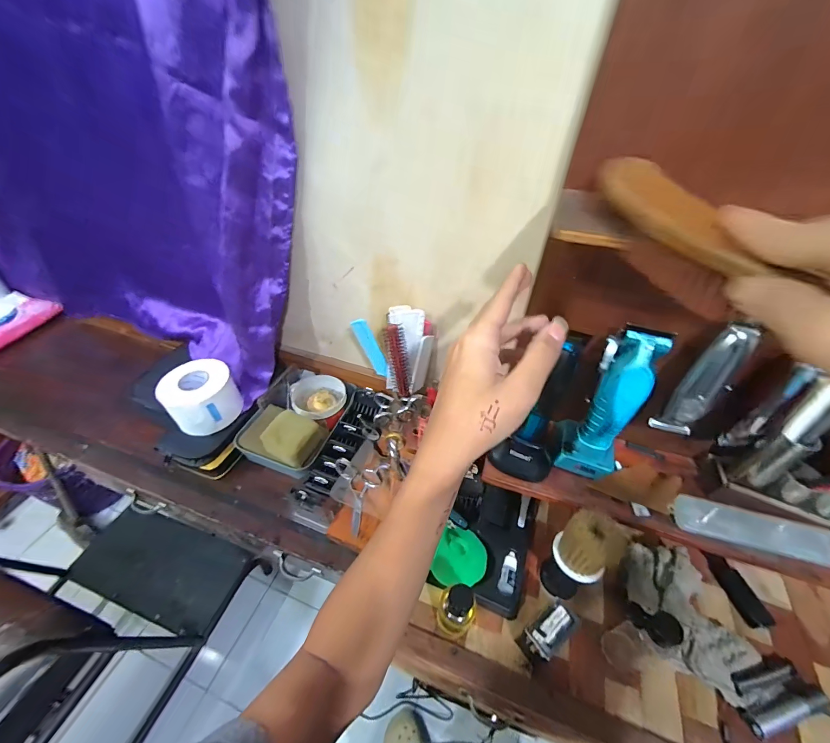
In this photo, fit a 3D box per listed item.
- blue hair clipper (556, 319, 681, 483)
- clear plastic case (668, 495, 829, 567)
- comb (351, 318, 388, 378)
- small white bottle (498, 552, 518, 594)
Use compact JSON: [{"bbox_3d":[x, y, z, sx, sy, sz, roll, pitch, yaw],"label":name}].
[{"bbox_3d":[0.221,0.044,0.405,0.069,0.186,0.064,15,46,12],"label":"blue hair clipper"},{"bbox_3d":[0.381,0.174,0.395,0.162,0.026,0.039,11,45,9],"label":"clear plastic case"},{"bbox_3d":[-0.062,-0.031,0.501,0.029,0.096,0.009,-1,40,29],"label":"comb"},{"bbox_3d":[0.121,0.256,0.458,0.019,0.012,0.053,20,47,17],"label":"small white bottle"}]

